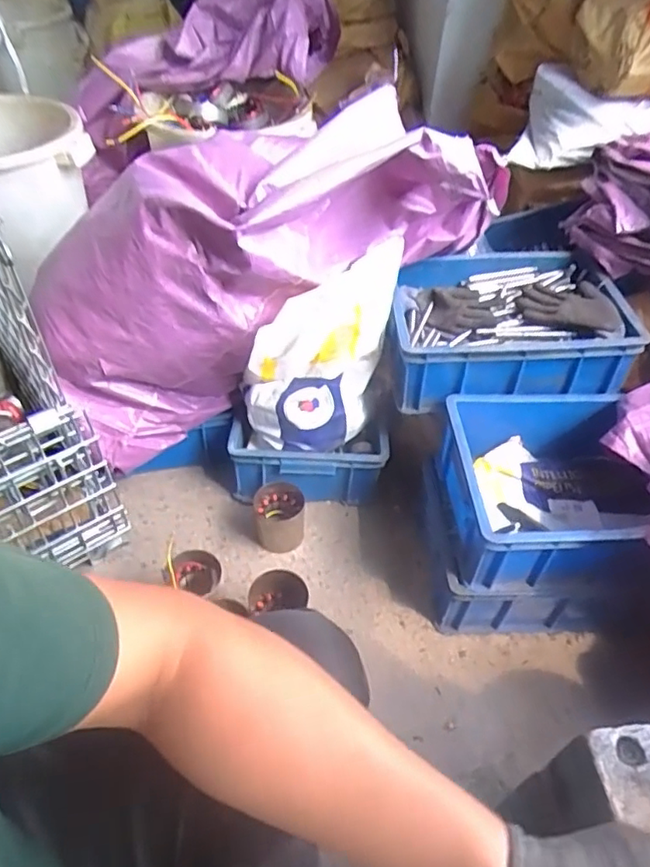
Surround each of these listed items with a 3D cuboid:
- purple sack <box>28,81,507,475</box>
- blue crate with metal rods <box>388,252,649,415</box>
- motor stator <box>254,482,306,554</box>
[{"bbox_3d":[-0.100,-0.306,0.996,0.796,0.371,0.306,-31,51,2],"label":"purple sack"},{"bbox_3d":[0.313,-0.207,1.080,0.391,0.142,0.305,1,46,-3],"label":"blue crate with metal rods"},{"bbox_3d":[-0.084,0.159,1.102,0.093,0.089,0.104,-7,47,-11],"label":"motor stator"}]

